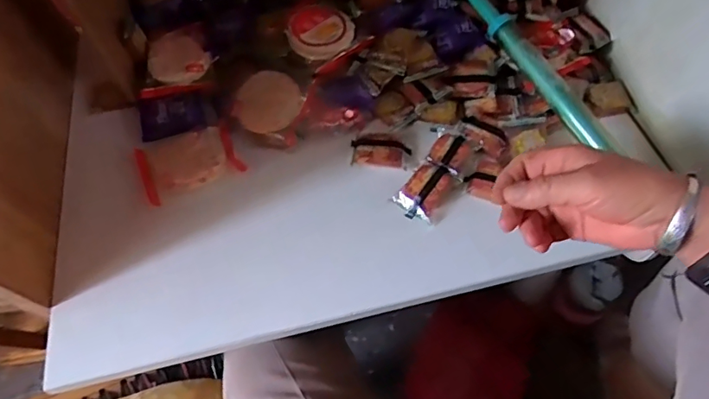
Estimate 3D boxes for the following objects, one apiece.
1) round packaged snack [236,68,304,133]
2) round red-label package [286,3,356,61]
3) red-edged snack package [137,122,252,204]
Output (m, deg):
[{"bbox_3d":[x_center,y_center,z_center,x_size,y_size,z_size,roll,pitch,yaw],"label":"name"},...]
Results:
[{"bbox_3d":[-0.103,-0.117,0.603,0.074,0.026,0.072,-2,58,4],"label":"round packaged snack"},{"bbox_3d":[-0.038,-0.206,0.616,0.080,0.024,0.087,-2,58,4],"label":"round red-label package"},{"bbox_3d":[-0.196,-0.048,0.592,0.114,0.022,0.086,-21,59,-8],"label":"red-edged snack package"}]

